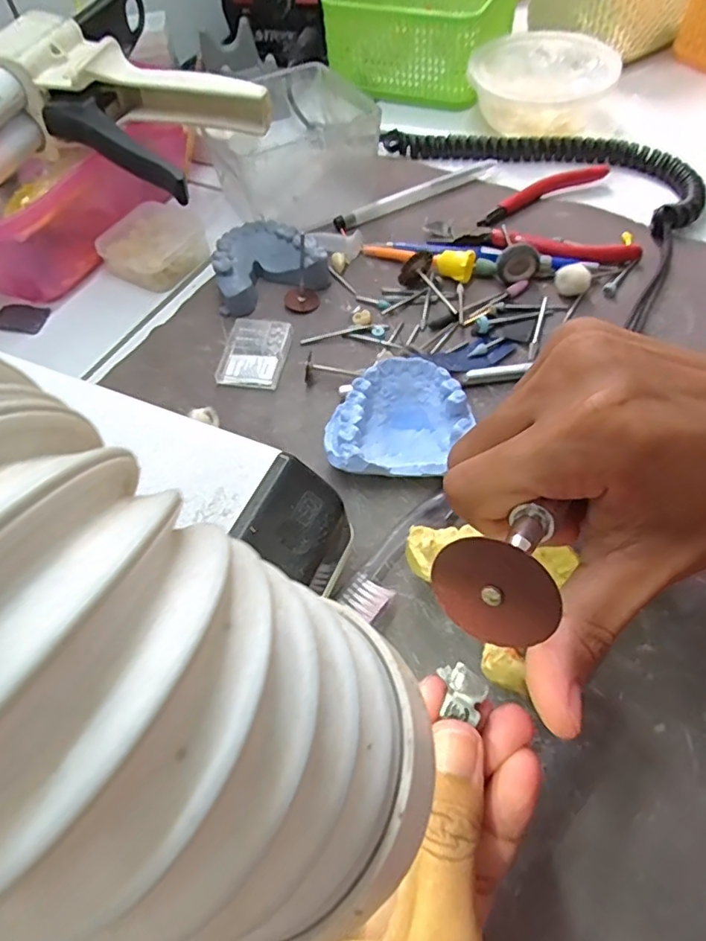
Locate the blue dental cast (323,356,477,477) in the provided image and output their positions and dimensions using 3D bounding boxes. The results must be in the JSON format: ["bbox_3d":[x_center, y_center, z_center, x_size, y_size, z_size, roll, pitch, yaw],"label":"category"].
[{"bbox_3d":[0.022,-0.019,0.274,0.054,0.029,0.064,29,64,18],"label":"blue dental cast"}]

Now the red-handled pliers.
[{"bbox_3d":[0.135,-0.173,0.378,0.106,0.012,0.113,18,61,12],"label":"red-handled pliers"}]

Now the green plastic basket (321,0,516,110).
[{"bbox_3d":[0.060,-0.377,0.482,0.127,0.056,0.134,19,61,13],"label":"green plastic basket"}]

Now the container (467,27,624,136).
[{"bbox_3d":[0.143,-0.290,0.435,0.098,0.045,0.098,-1,59,1],"label":"container"}]

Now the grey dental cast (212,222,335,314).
[{"bbox_3d":[-0.051,-0.128,0.349,0.066,0.022,0.053,-15,59,-7],"label":"grey dental cast"}]

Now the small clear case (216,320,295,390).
[{"bbox_3d":[-0.055,-0.066,0.321,0.035,0.007,0.045,8,59,7],"label":"small clear case"}]

